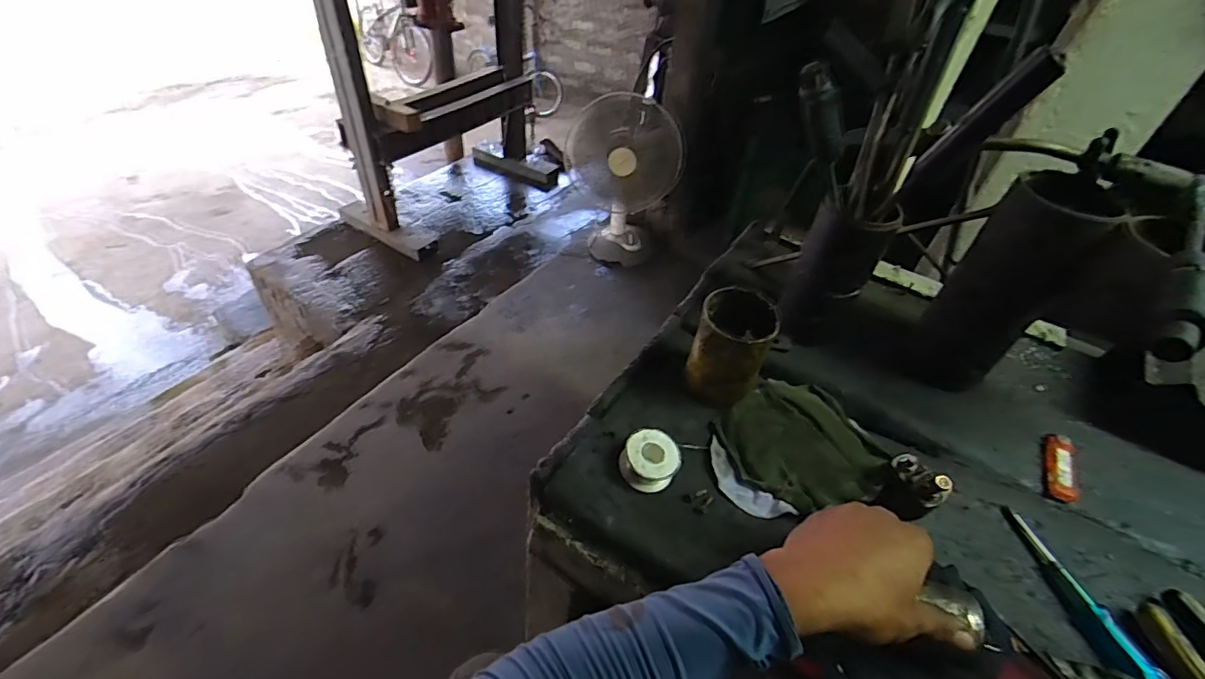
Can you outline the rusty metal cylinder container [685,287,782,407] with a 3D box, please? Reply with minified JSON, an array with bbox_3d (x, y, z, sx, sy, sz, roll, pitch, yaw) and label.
[{"bbox_3d":[0.132,0.011,0.538,0.073,0.104,0.074,21,46,15],"label":"rusty metal cylinder container"}]

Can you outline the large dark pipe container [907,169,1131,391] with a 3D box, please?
[{"bbox_3d":[0.395,-0.047,0.531,0.082,0.216,0.080,33,50,25],"label":"large dark pipe container"}]

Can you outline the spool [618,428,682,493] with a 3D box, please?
[{"bbox_3d":[0.046,0.115,0.499,0.052,0.032,0.050,3,44,-3],"label":"spool"}]

